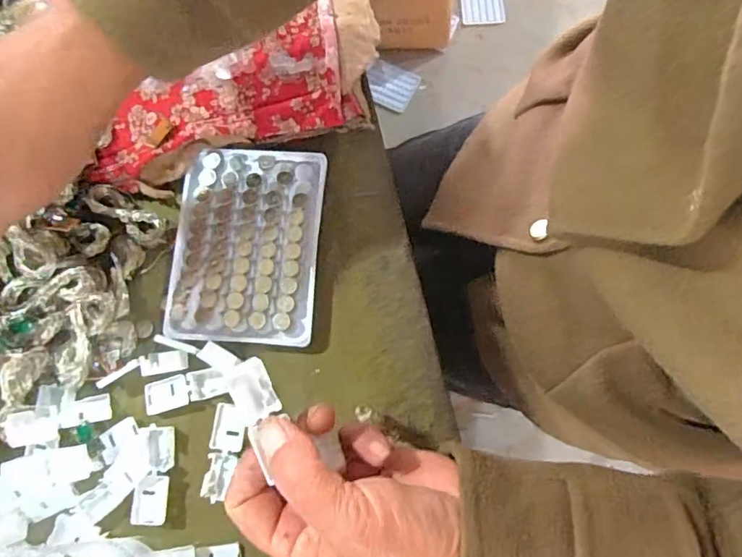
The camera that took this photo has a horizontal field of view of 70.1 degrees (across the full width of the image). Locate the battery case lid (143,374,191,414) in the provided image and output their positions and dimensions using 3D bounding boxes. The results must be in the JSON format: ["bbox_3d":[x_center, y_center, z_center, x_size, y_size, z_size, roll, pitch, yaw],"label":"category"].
[{"bbox_3d":[-0.127,0.072,0.329,0.029,0.006,0.020,-15,77,-3],"label":"battery case lid"}]

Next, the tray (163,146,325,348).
[{"bbox_3d":[-0.080,-0.024,0.343,0.091,0.013,0.129,4,77,0],"label":"tray"}]

